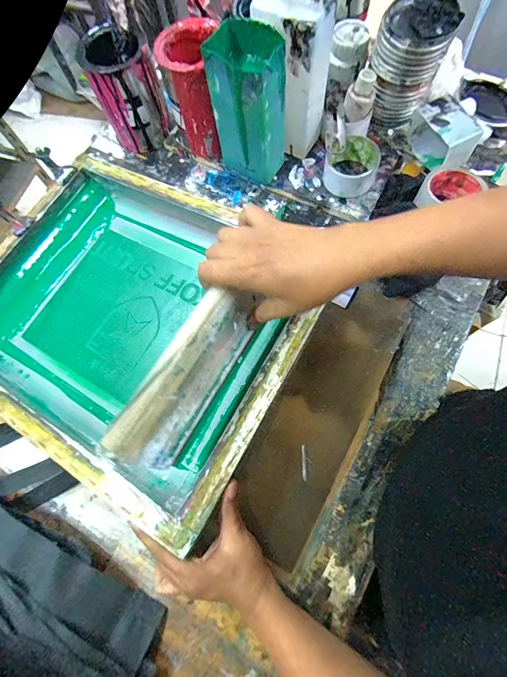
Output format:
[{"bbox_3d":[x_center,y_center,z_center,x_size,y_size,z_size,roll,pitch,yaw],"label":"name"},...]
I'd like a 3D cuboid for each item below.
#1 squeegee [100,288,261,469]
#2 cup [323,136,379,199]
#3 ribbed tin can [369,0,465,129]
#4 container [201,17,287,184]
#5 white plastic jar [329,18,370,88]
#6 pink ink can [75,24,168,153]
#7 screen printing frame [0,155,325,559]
[{"bbox_3d":[-0.066,0.033,0.310,0.028,0.104,0.178,23,74,28],"label":"squeegee"},{"bbox_3d":[0.158,-0.273,0.516,0.074,0.056,0.080,-1,72,4],"label":"cup"},{"bbox_3d":[0.236,-0.432,0.499,0.102,0.131,0.104,-1,72,4],"label":"ribbed tin can"},{"bbox_3d":[-0.002,-0.330,0.463,0.092,0.184,0.080,35,78,14],"label":"container"},{"bbox_3d":[0.153,-0.463,0.518,0.059,0.051,0.071,9,73,7],"label":"white plastic jar"},{"bbox_3d":[-0.214,-0.416,0.543,0.095,0.141,0.096,-1,72,4],"label":"pink ink can"},{"bbox_3d":[-0.176,-0.038,0.454,0.481,0.058,0.388,26,75,19],"label":"screen printing frame"}]

